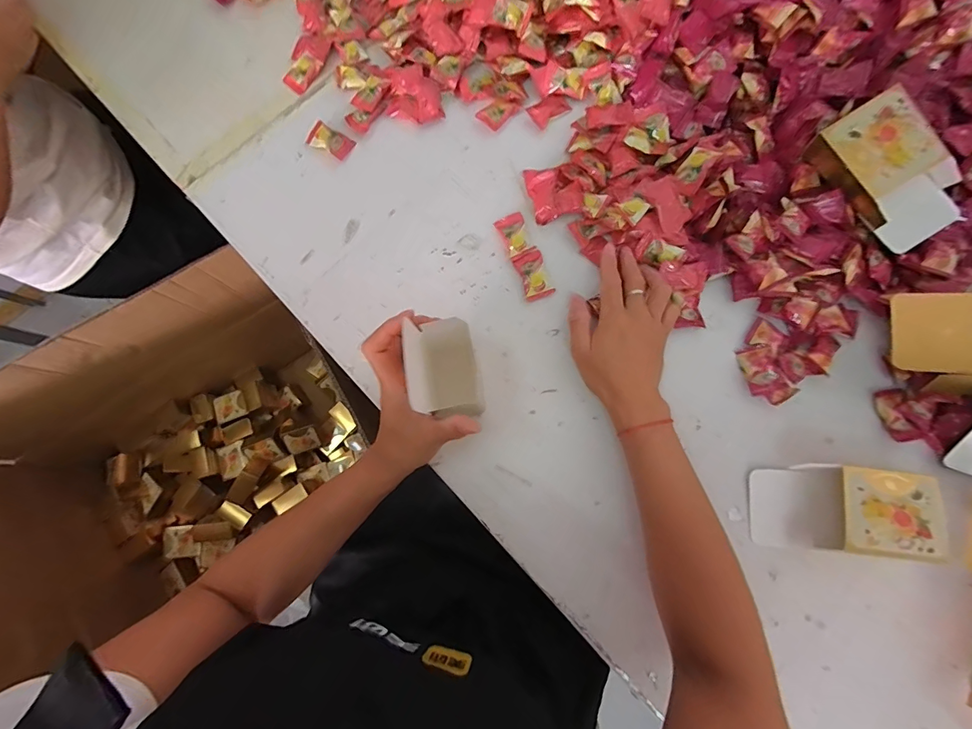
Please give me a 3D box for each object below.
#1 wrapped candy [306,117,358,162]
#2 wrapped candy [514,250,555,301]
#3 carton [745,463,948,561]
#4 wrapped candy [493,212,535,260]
[{"bbox_3d":[-0.179,-0.257,0.479,0.050,0.010,0.030,28,80,7],"label":"wrapped candy"},{"bbox_3d":[0.051,-0.093,0.438,0.030,0.013,0.049,-18,79,-3],"label":"wrapped candy"},{"bbox_3d":[0.313,0.127,0.367,0.130,0.041,0.072,3,78,2],"label":"carton"},{"bbox_3d":[0.031,-0.137,0.444,0.028,0.010,0.047,-22,79,-4],"label":"wrapped candy"}]

